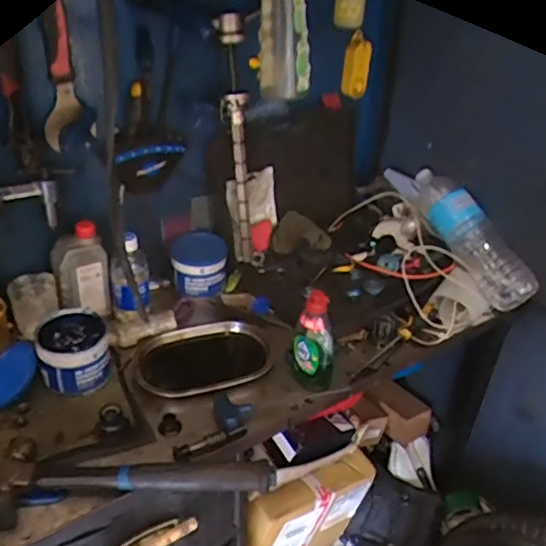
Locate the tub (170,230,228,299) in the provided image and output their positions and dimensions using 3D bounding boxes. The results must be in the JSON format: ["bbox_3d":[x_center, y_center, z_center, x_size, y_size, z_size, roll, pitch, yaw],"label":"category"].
[{"bbox_3d":[-0.138,-0.017,1.077,0.103,0.090,0.109,0,33,-7],"label":"tub"}]

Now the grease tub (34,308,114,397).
[{"bbox_3d":[-0.296,0.118,0.863,0.101,0.074,0.104,-8,35,-18],"label":"grease tub"}]

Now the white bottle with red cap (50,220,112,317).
[{"bbox_3d":[-0.312,-0.001,0.939,0.083,0.152,0.054,-9,35,-19],"label":"white bottle with red cap"}]

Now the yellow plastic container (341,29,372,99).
[{"bbox_3d":[0.161,-0.395,1.103,0.048,0.119,0.032,7,33,5],"label":"yellow plastic container"}]

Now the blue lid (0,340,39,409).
[{"bbox_3d":[-0.384,0.147,0.839,0.094,0.008,0.101,-14,46,15],"label":"blue lid"}]

